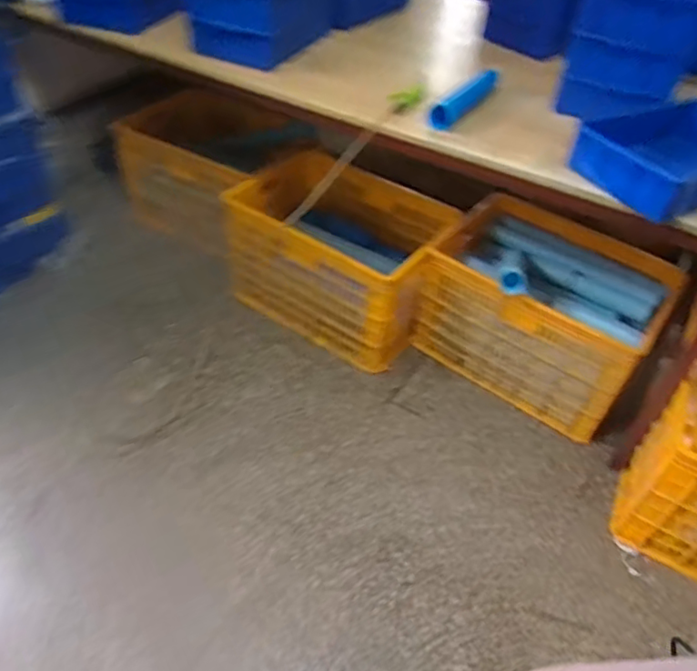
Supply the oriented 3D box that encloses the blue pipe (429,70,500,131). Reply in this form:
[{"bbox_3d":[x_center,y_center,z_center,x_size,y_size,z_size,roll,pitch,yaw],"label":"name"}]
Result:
[{"bbox_3d":[0.285,-0.589,1.443,0.052,0.073,0.310,26,48,20],"label":"blue pipe"}]

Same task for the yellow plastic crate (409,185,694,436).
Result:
[{"bbox_3d":[0.583,-0.106,1.831,0.647,0.423,0.478,27,48,21],"label":"yellow plastic crate"}]

